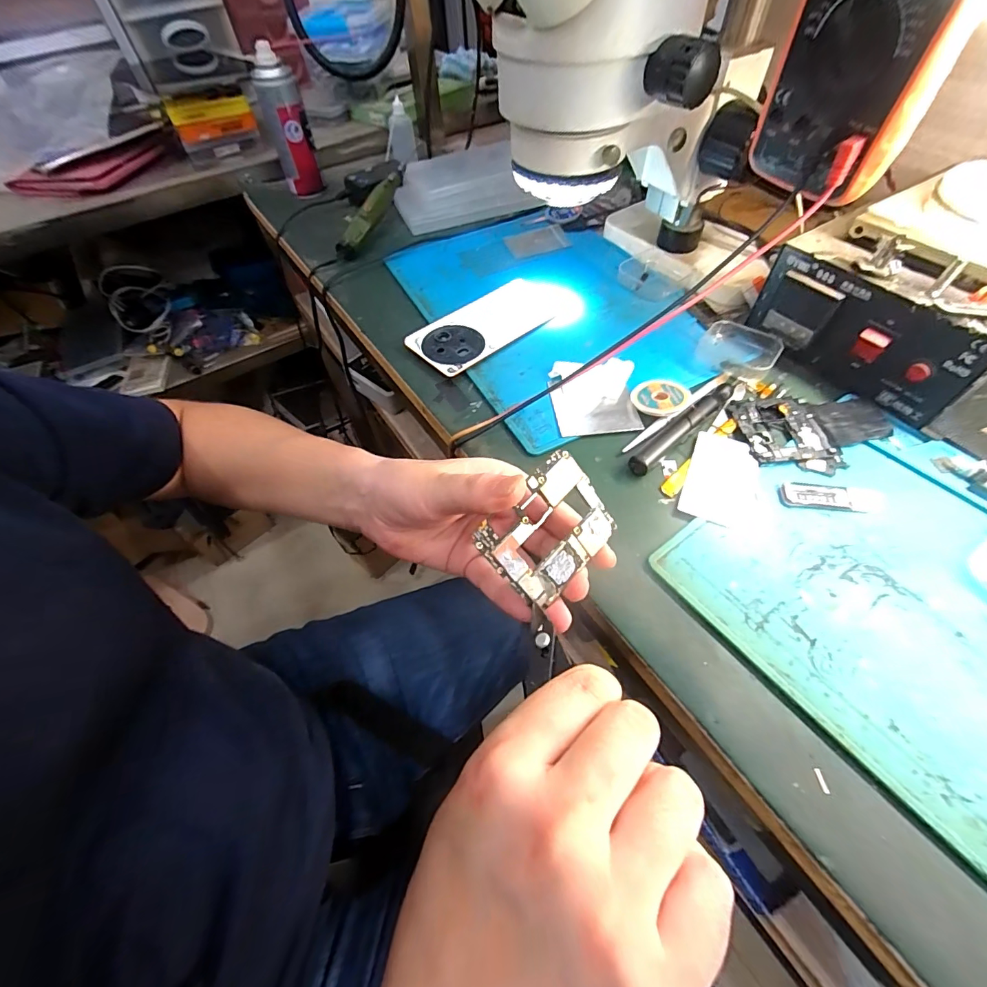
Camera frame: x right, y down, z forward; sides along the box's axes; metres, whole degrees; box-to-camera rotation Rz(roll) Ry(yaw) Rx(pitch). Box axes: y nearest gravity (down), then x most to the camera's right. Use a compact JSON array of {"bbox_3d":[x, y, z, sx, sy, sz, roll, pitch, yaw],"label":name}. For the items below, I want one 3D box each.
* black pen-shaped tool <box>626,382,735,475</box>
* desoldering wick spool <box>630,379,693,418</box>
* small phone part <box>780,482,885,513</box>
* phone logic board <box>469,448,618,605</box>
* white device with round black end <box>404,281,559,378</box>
[{"bbox_3d":[0.152,-0.055,0.350,0.121,0.013,0.016,-36,61,-19],"label":"black pen-shaped tool"},{"bbox_3d":[0.138,-0.079,0.365,0.044,0.013,0.040,-2,56,3],"label":"desoldering wick spool"},{"bbox_3d":[0.239,0.002,0.310,0.067,0.004,0.021,5,56,7],"label":"small phone part"},{"bbox_3d":[0.029,0.018,0.223,0.066,0.004,0.055,-43,107,-17],"label":"phone logic board"},{"bbox_3d":[-0.010,-0.164,0.429,0.139,0.012,0.075,-35,60,-18],"label":"white device with round black end"}]

